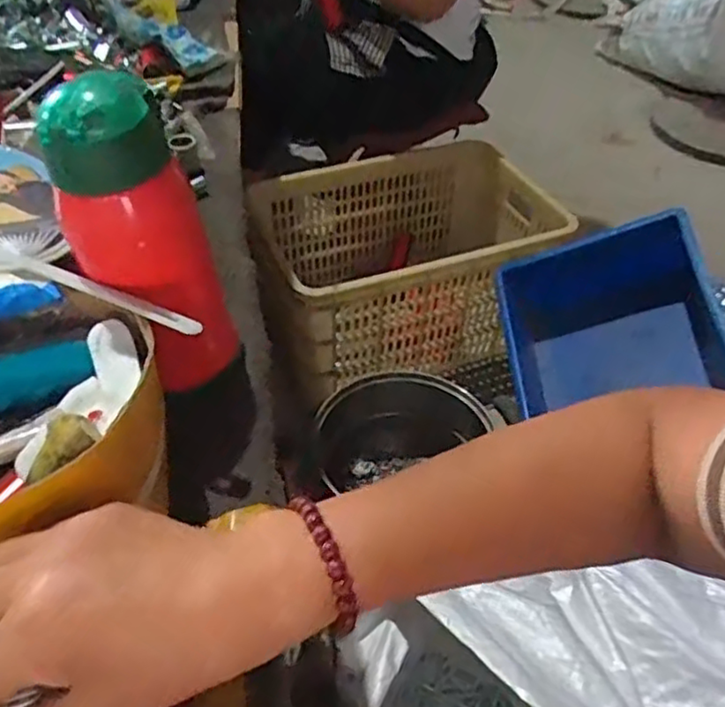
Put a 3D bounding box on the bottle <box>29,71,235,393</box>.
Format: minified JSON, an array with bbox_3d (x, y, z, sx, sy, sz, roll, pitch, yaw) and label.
[{"bbox_3d":[-0.129,-0.057,0.408,0.062,0.206,0.067,19,48,18],"label":"bottle"}]

